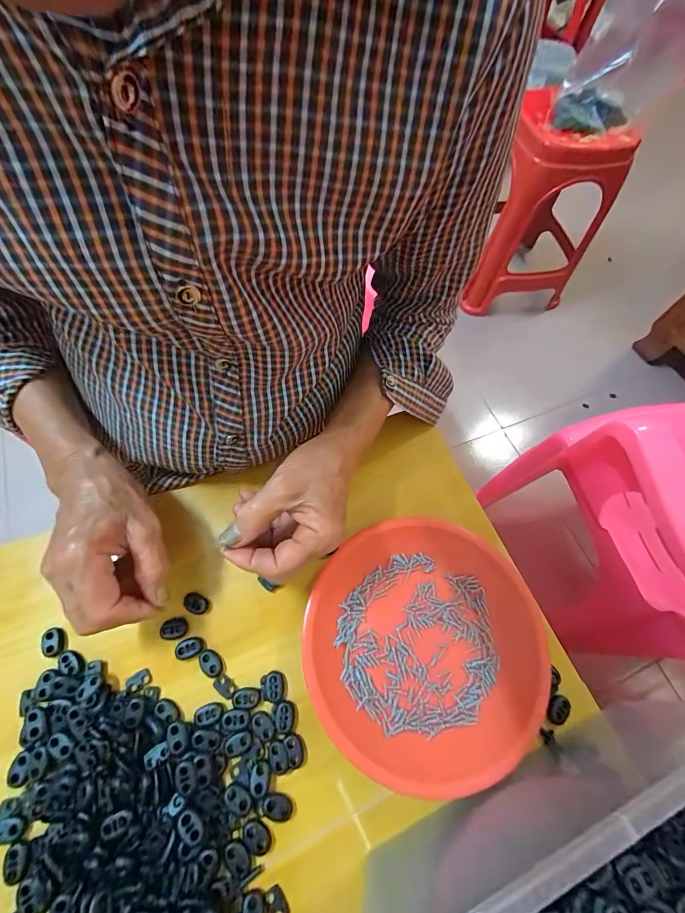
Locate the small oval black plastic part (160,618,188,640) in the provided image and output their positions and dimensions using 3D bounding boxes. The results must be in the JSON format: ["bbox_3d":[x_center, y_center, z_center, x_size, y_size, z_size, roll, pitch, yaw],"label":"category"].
[{"bbox_3d":[-0.141,0.144,0.308,0.021,0.004,0.016,-10,66,-7],"label":"small oval black plastic part"}]

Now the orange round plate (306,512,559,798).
[{"bbox_3d":[0.067,0.154,0.304,0.182,0.030,0.196,1,67,-2],"label":"orange round plate"}]

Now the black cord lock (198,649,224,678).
[{"bbox_3d":[-0.107,0.169,0.301,0.015,0.004,0.022,-32,70,-15],"label":"black cord lock"}]

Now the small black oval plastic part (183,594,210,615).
[{"bbox_3d":[-0.127,0.128,0.320,0.022,0.005,0.015,33,68,12],"label":"small black oval plastic part"}]

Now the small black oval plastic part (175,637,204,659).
[{"bbox_3d":[-0.127,0.158,0.304,0.021,0.004,0.014,-17,67,-10],"label":"small black oval plastic part"}]

